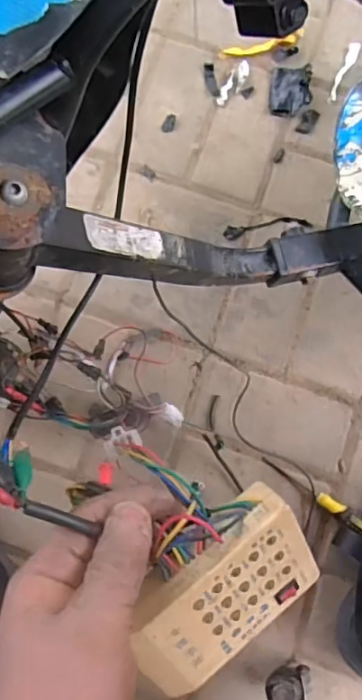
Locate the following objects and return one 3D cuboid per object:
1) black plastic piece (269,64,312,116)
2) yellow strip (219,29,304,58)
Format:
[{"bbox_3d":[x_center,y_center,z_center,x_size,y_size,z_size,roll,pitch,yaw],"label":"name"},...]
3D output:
[{"bbox_3d":[0.146,-0.347,0.752,0.051,0.026,0.064,1,81,1],"label":"black plastic piece"},{"bbox_3d":[0.113,-0.414,0.768,0.117,0.014,0.024,-15,81,-2],"label":"yellow strip"}]

